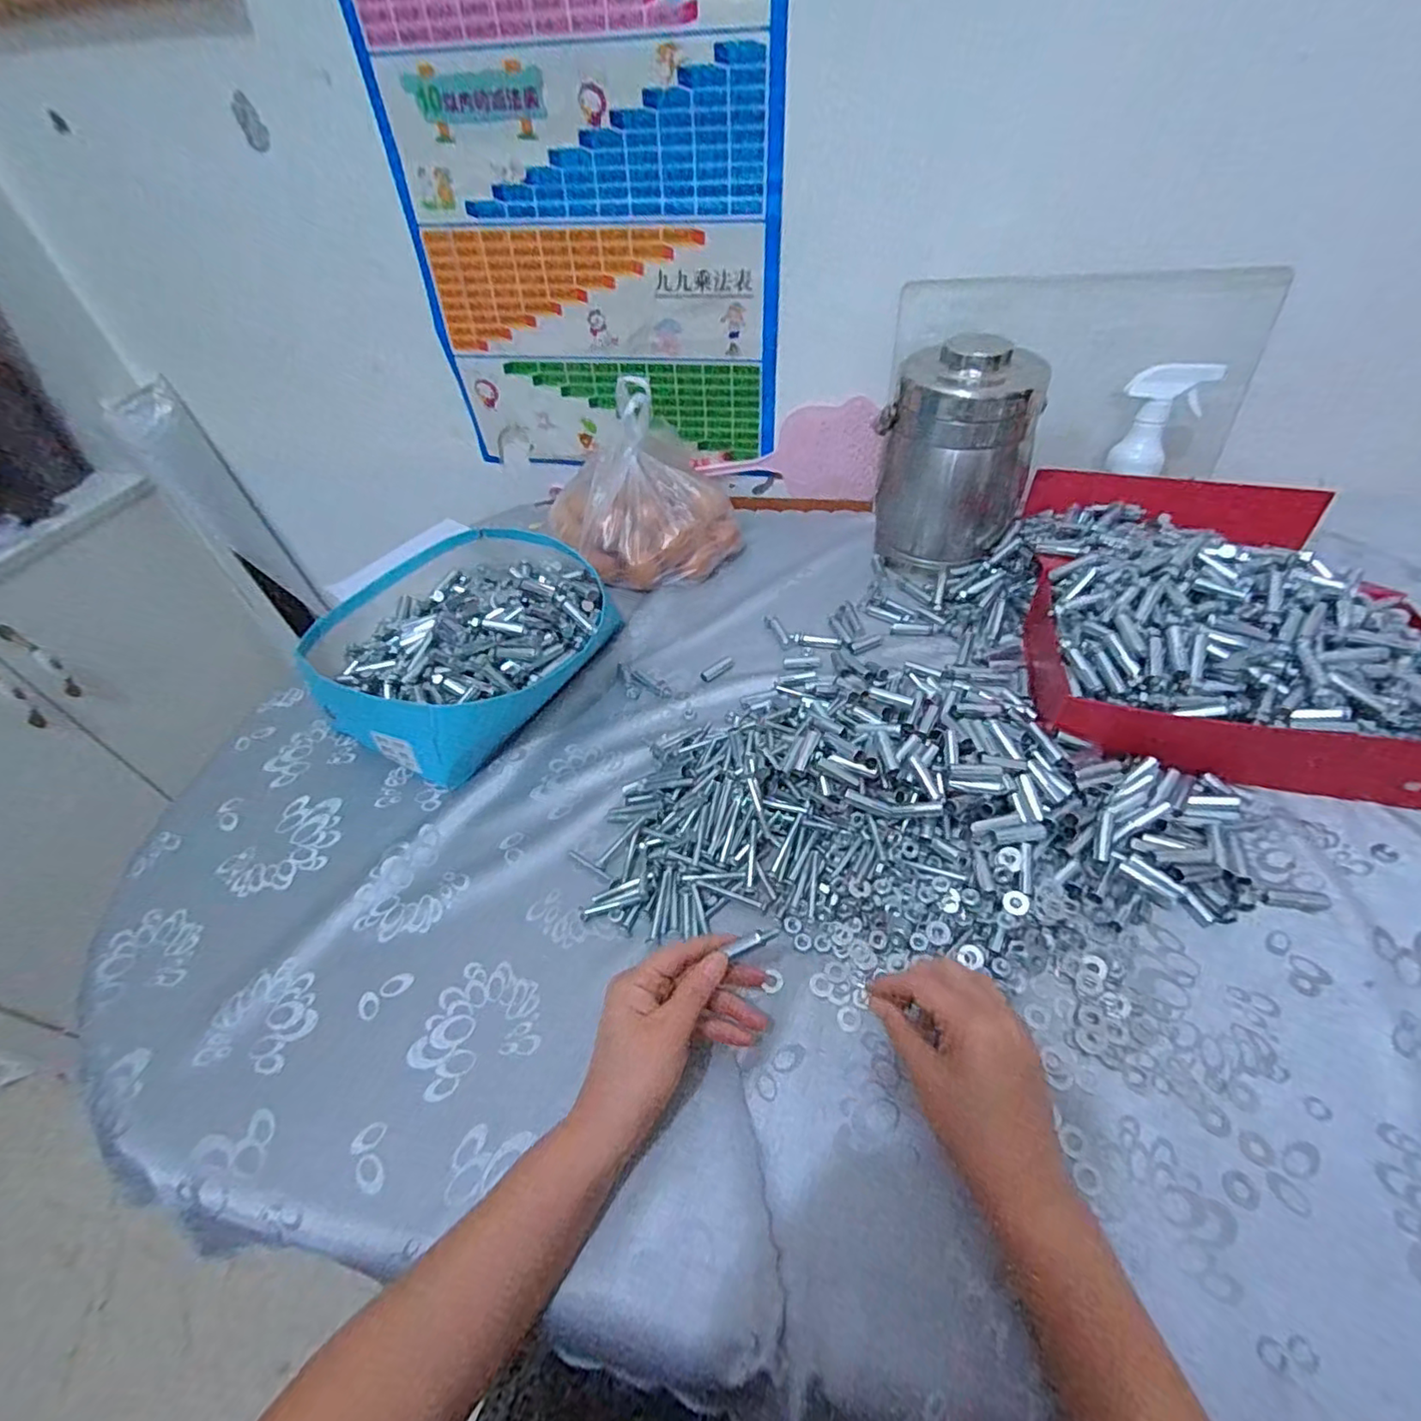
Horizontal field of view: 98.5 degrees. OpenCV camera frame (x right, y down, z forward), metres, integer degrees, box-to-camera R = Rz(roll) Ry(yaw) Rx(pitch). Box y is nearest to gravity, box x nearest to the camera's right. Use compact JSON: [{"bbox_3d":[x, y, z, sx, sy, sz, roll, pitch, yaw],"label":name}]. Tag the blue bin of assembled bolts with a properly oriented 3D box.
[{"bbox_3d":[-0.252,-0.080,0.651,0.269,0.103,0.275,29,57,28],"label":"blue bin of assembled bolts"}]

